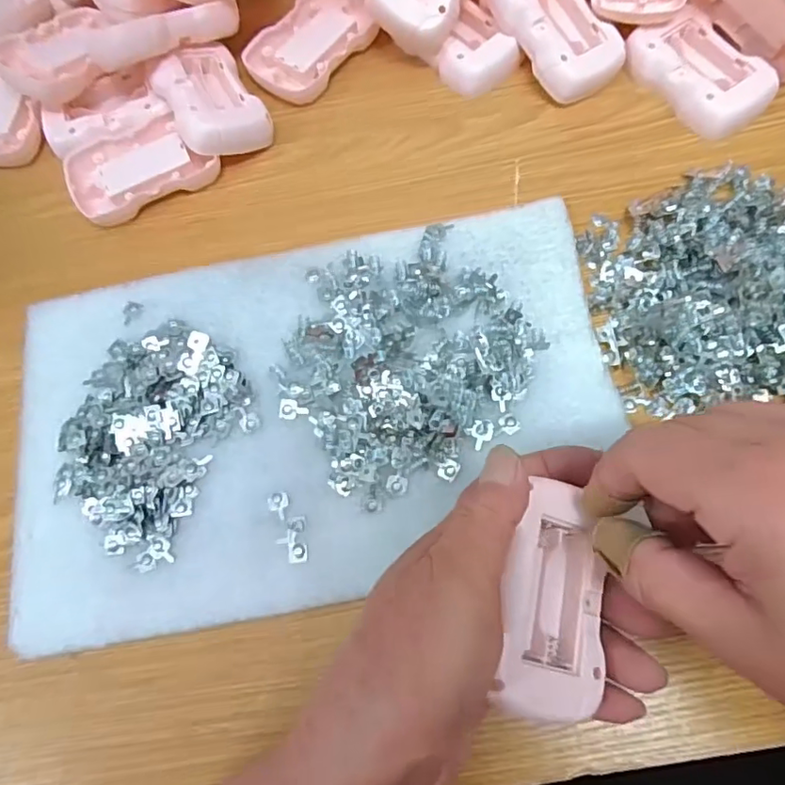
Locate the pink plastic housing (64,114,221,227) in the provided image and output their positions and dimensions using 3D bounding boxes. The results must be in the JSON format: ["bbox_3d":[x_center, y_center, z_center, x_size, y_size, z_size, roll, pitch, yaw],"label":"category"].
[{"bbox_3d":[-0.152,-0.137,0.343,0.083,0.011,0.055,-24,72,-5],"label":"pink plastic housing"}]

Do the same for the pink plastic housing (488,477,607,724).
[{"bbox_3d":[0.059,0.079,0.220,0.039,0.018,0.080,14,71,-16],"label":"pink plastic housing"}]

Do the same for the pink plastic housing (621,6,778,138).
[{"bbox_3d":[0.180,-0.188,0.335,0.048,0.019,0.079,-32,73,-8],"label":"pink plastic housing"}]

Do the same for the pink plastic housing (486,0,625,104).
[{"bbox_3d":[0.099,-0.217,0.340,0.050,0.021,0.083,-32,88,-11],"label":"pink plastic housing"}]

